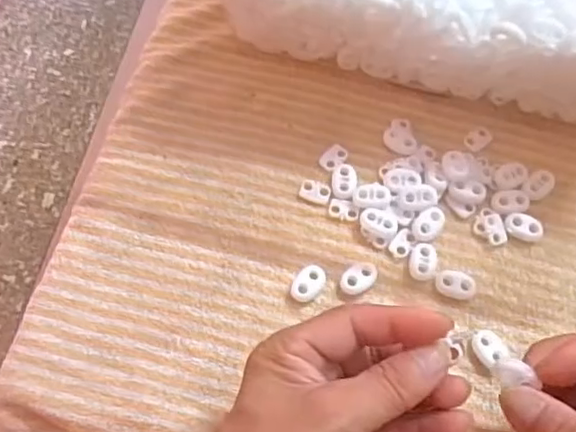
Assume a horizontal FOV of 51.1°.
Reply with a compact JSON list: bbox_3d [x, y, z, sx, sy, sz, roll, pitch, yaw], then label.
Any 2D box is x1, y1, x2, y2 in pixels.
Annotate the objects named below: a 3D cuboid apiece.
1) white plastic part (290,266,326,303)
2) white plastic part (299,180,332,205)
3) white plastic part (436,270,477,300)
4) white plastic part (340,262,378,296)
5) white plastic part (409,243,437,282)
[{"bbox_3d":[0.011,0.039,0.341,0.015,0.006,0.023,36,70,13],"label":"white plastic part"},{"bbox_3d":[0.017,-0.014,0.366,0.019,0.004,0.013,20,67,7],"label":"white plastic part"},{"bbox_3d":[0.095,0.040,0.342,0.022,0.006,0.016,8,67,1],"label":"white plastic part"},{"bbox_3d":[0.040,0.035,0.342,0.024,0.005,0.015,-38,73,-16],"label":"white plastic part"},{"bbox_3d":[0.078,0.026,0.347,0.014,0.006,0.022,13,67,4],"label":"white plastic part"}]

